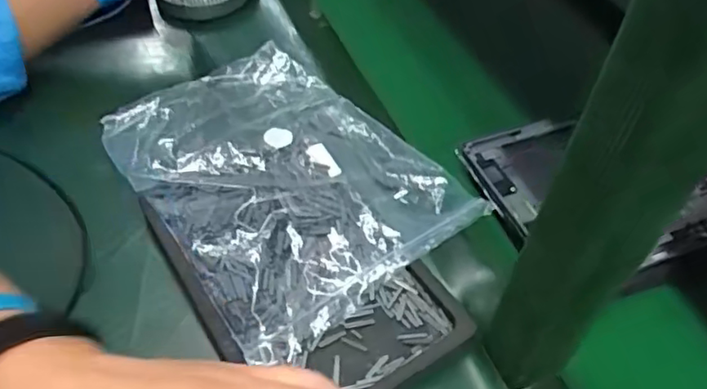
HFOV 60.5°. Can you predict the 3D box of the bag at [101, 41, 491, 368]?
[{"bbox_3d":[-0.066,-0.023,0.507,0.217,0.034,0.285,-33,56,-28],"label":"bag"}]

